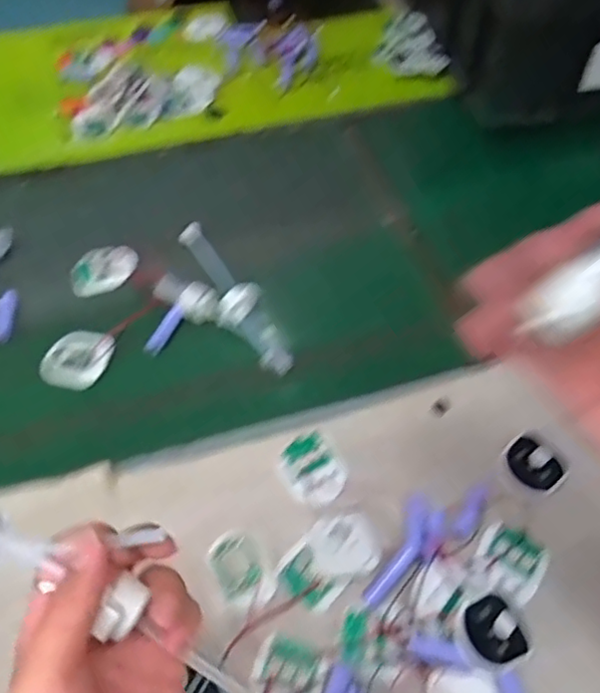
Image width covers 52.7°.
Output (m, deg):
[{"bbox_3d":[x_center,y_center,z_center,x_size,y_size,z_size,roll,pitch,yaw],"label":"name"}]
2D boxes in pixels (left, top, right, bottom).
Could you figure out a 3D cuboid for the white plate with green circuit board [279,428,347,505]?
[{"bbox_3d":[0.011,0.099,0.490,0.043,0.007,0.056,-28,60,-16],"label":"white plate with green circuit board"}]

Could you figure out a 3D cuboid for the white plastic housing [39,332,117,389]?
[{"bbox_3d":[-0.212,0.011,0.575,0.063,0.007,0.060,6,57,6],"label":"white plastic housing"}]

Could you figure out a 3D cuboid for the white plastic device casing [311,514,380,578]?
[{"bbox_3d":[0.032,0.148,0.453,0.046,0.016,0.047,-1,56,1],"label":"white plastic device casing"}]

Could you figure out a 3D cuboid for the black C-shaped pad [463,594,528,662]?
[{"bbox_3d":[0.133,0.195,0.416,0.044,0.006,0.044,-13,62,-32],"label":"black C-shaped pad"}]

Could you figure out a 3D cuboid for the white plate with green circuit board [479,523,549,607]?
[{"bbox_3d":[0.156,0.160,0.450,0.046,0.011,0.054,30,62,20],"label":"white plate with green circuit board"}]

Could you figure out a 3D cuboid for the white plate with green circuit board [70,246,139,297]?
[{"bbox_3d":[-0.205,-0.082,0.632,0.070,0.012,0.051,-18,58,-10],"label":"white plate with green circuit board"}]

